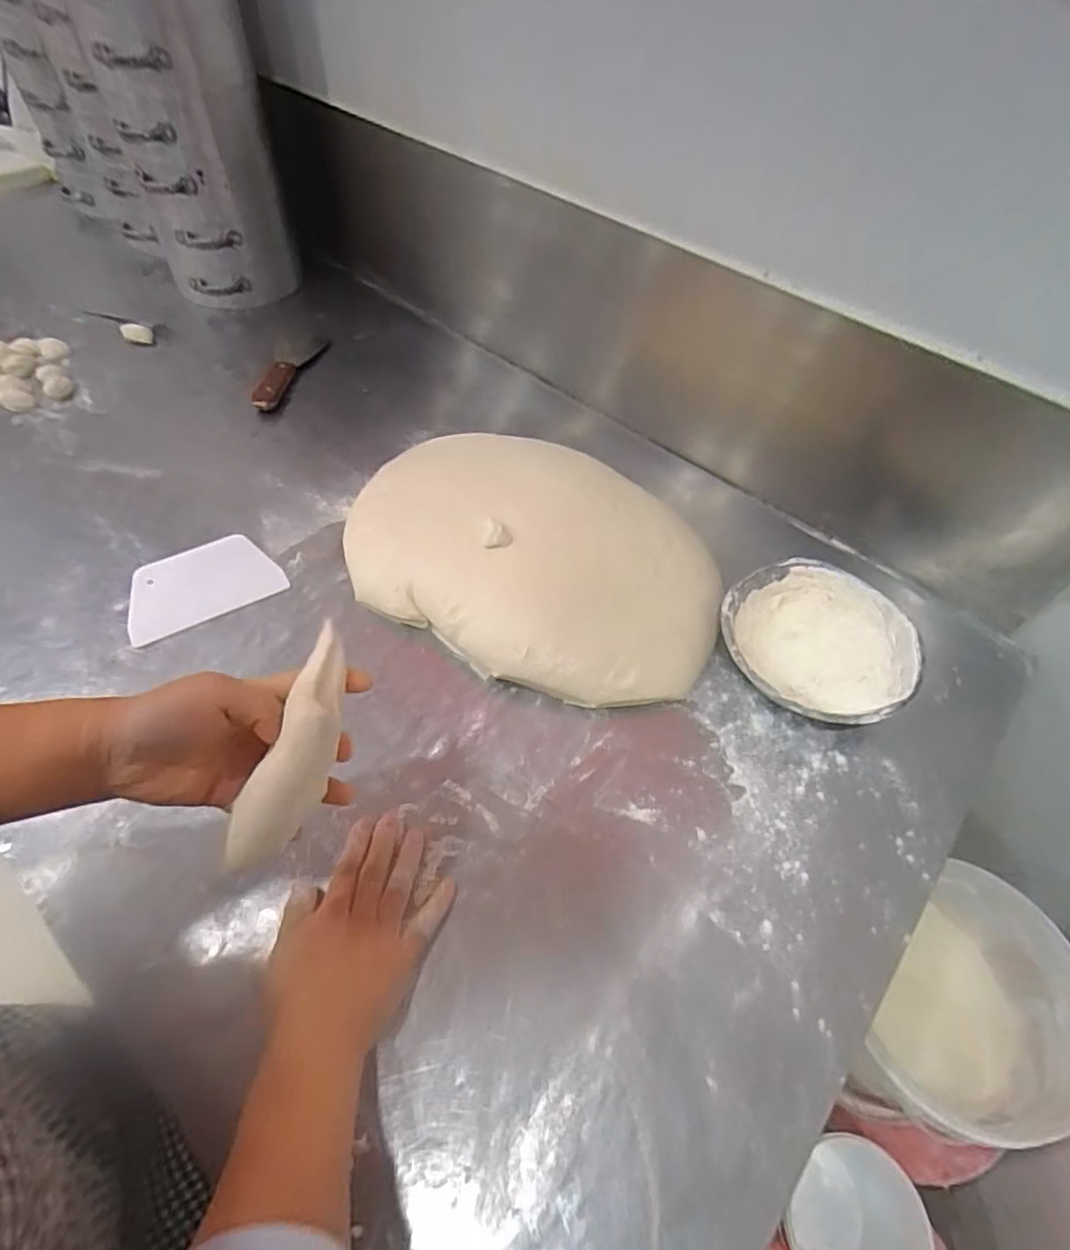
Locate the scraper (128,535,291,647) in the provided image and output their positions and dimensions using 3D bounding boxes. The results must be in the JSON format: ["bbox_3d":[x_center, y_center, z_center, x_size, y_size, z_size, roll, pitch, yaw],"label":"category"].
[{"bbox_3d":[-0.339,-0.041,0.619,0.143,0.006,0.095,-28,60,-20],"label":"scraper"}]

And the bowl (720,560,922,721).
[{"bbox_3d":[0.271,0.019,0.595,0.169,0.059,0.173,1,54,-2],"label":"bowl"}]

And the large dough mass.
[{"bbox_3d":[0.005,-0.095,0.646,0.399,0.057,0.310,28,57,17],"label":"large dough mass"}]

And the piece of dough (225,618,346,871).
[{"bbox_3d":[-0.141,0.073,0.373,0.042,0.027,0.147,14,73,7],"label":"piece of dough"}]

